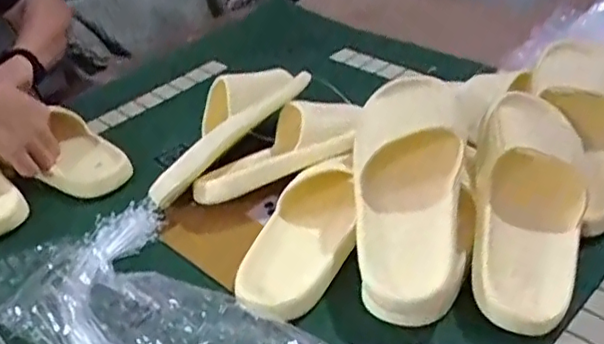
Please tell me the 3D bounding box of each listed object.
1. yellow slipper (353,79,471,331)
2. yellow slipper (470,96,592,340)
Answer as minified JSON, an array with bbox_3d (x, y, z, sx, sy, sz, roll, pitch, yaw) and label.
[{"bbox_3d":[0.101,0.007,0.578,0.100,0.102,0.243,1,51,9],"label":"yellow slipper"},{"bbox_3d":[0.209,0.031,0.575,0.098,0.088,0.234,7,62,16],"label":"yellow slipper"}]

